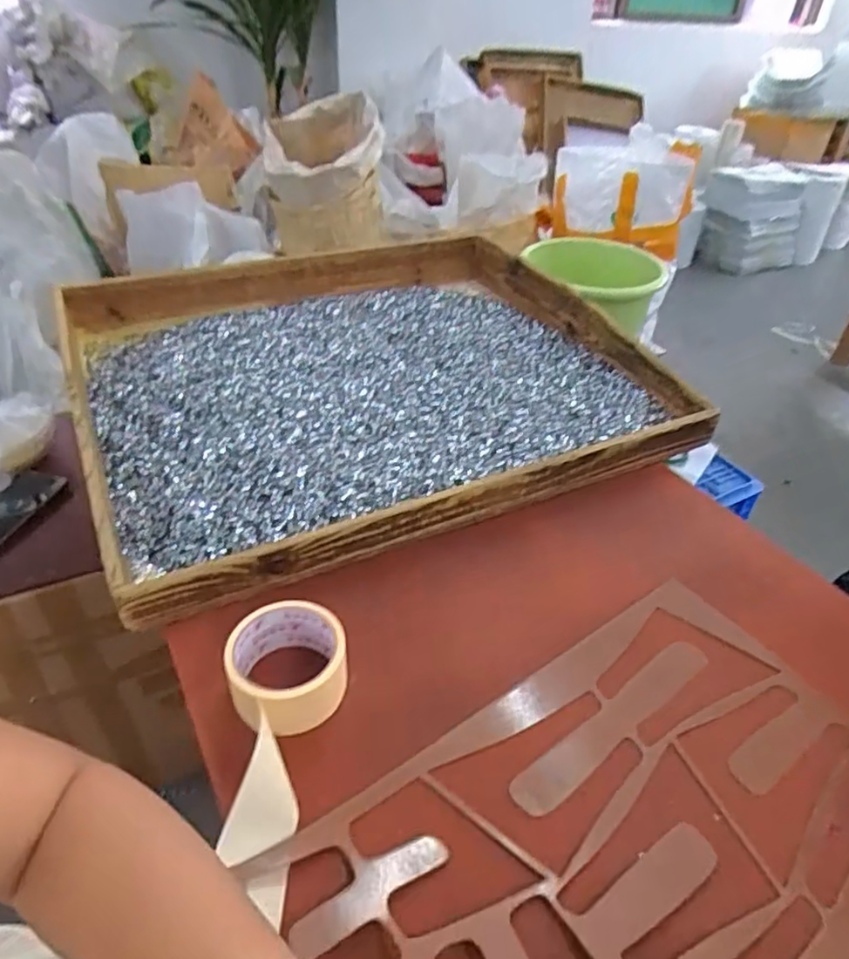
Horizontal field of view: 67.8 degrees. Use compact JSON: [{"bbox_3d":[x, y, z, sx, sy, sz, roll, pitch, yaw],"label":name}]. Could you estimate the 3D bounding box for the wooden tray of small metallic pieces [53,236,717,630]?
[{"bbox_3d":[-0.078,-0.157,0.869,0.714,0.067,0.607,-16,44,-23],"label":"wooden tray of small metallic pieces"}]

